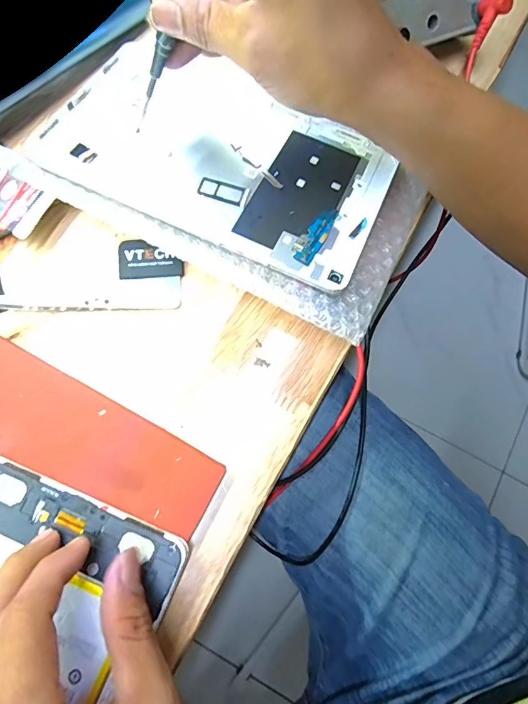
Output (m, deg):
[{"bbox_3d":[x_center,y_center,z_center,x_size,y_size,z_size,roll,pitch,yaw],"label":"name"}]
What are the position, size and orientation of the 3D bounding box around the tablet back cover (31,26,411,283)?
[{"bbox_3d":[-0.021,-0.132,0.274,0.206,0.012,0.134,26,67,5],"label":"tablet back cover"}]

